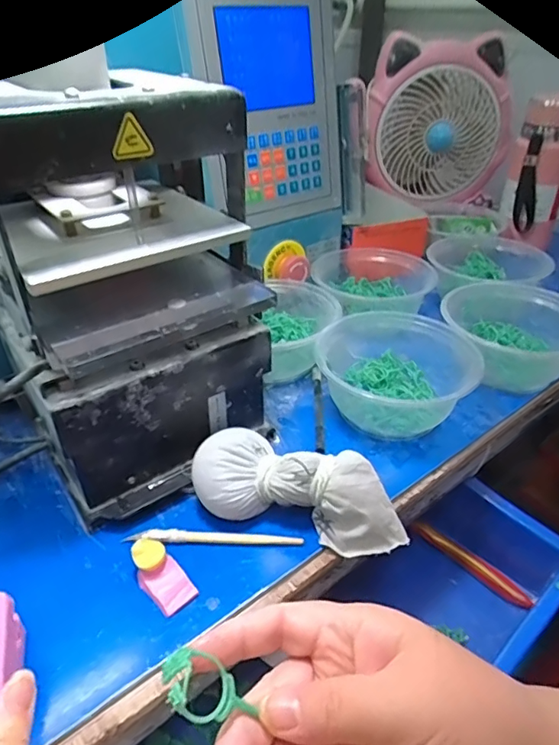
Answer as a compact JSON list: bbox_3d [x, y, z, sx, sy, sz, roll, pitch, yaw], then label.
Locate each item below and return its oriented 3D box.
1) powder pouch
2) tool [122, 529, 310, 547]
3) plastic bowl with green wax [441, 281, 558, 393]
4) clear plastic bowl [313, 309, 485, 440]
[{"bbox_3d":[0.013,0.080,0.348,0.147,0.050,0.054,8,36,11],"label":"powder pouch"},{"bbox_3d":[-0.044,0.111,0.341,0.118,0.006,0.011,0,35,0],"label":"tool"},{"bbox_3d":[0.225,-0.033,0.487,0.131,0.058,0.120,0,35,0],"label":"plastic bowl with green wax"},{"bbox_3d":[0.100,0.001,0.448,0.138,0.062,0.126,0,35,0],"label":"clear plastic bowl"}]

